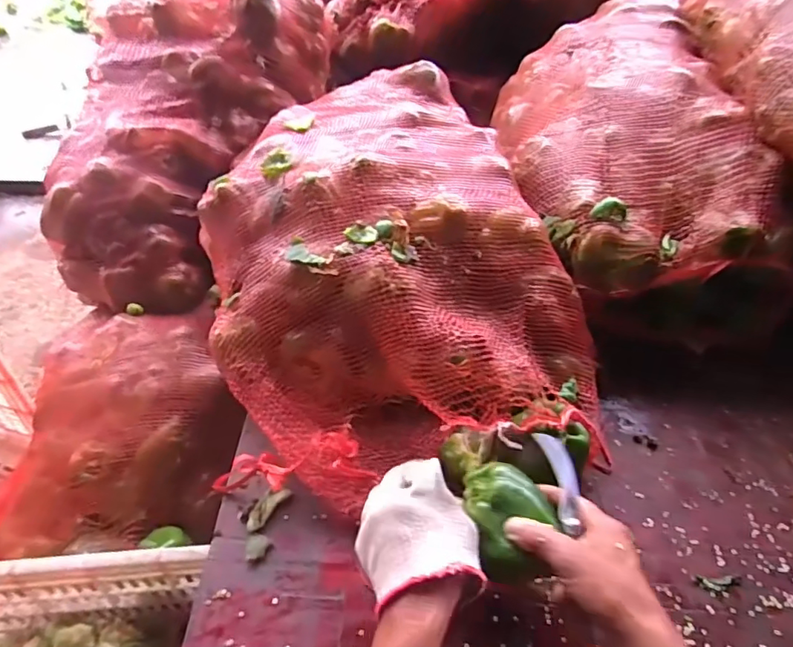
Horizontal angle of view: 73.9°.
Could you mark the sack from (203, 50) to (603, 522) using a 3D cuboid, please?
[{"bbox_3d":[-0.029,-0.100,0.748,0.448,0.246,0.658,-8,44,-12],"label":"sack"}]

